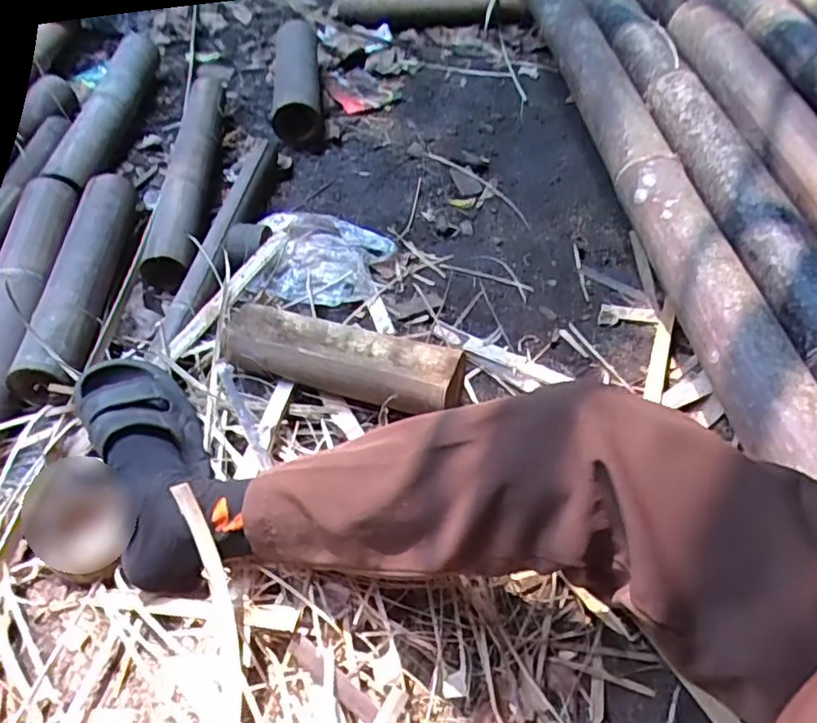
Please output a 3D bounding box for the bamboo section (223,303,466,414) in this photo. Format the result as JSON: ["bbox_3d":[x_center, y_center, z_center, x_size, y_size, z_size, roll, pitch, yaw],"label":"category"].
[{"bbox_3d":[-0.083,0.004,0.741,0.293,0.067,0.078,13,53,15],"label":"bamboo section"}]

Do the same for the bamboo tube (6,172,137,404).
[{"bbox_3d":[-0.448,-0.122,0.841,0.075,0.061,0.420,-8,50,-2],"label":"bamboo tube"}]

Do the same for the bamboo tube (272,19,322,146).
[{"bbox_3d":[-0.220,-0.554,1.202,0.087,0.088,0.392,-8,50,-2],"label":"bamboo tube"}]

